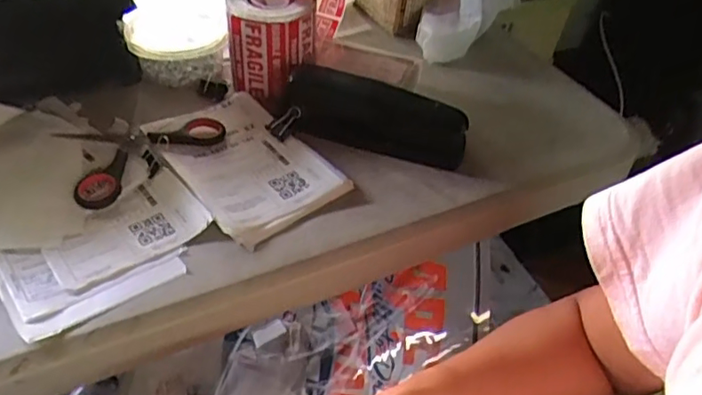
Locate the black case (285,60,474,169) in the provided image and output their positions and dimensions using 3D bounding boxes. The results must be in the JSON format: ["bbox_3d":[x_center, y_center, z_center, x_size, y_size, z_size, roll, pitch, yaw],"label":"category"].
[{"bbox_3d":[0.021,-0.068,0.480,0.151,0.049,0.039,13,41,6],"label":"black case"}]

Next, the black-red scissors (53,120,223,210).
[{"bbox_3d":[-0.160,-0.041,0.453,0.121,0.011,0.086,-18,47,-27],"label":"black-red scissors"}]

